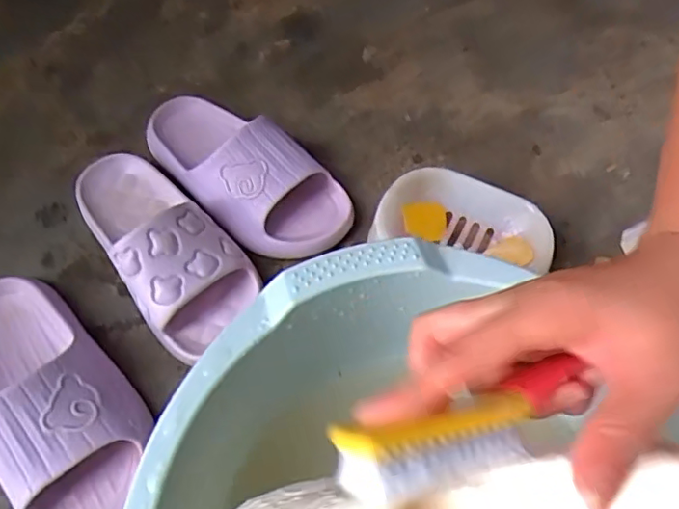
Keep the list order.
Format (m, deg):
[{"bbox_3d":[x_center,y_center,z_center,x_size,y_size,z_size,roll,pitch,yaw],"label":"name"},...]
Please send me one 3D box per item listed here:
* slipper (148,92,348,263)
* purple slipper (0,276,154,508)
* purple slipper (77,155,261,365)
[{"bbox_3d":[-0.102,-0.094,0.591,0.245,0.069,0.109,38,67,20],"label":"slipper"},{"bbox_3d":[-0.238,0.109,0.471,0.106,0.069,0.248,-34,65,-18],"label":"purple slipper"},{"bbox_3d":[-0.166,-0.018,0.544,0.103,0.075,0.245,-34,65,-18],"label":"purple slipper"}]

